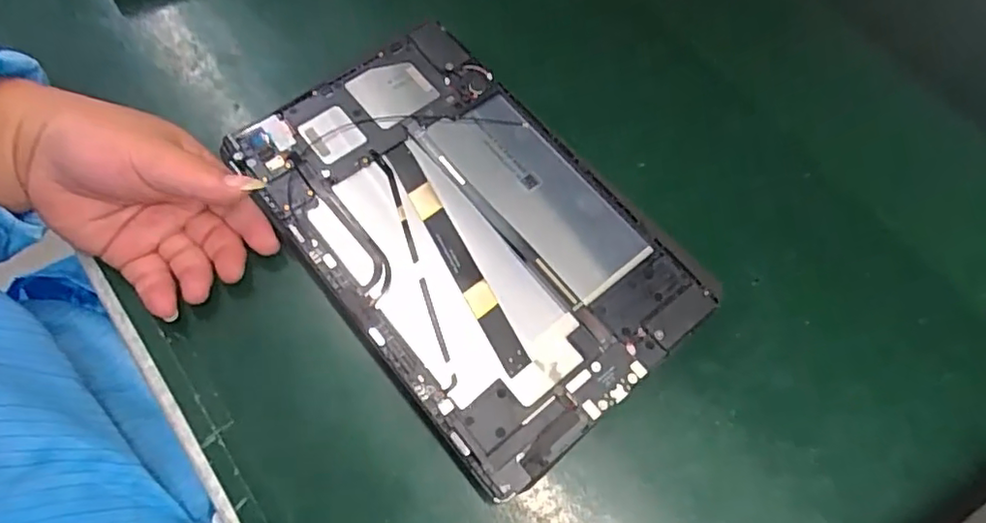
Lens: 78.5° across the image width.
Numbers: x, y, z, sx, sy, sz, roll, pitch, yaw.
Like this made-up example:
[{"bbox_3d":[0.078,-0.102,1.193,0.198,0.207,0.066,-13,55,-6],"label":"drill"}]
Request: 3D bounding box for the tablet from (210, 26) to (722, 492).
[{"bbox_3d":[-0.015,-0.018,0.320,0.154,0.012,0.236,-39,74,-14],"label":"tablet"}]

